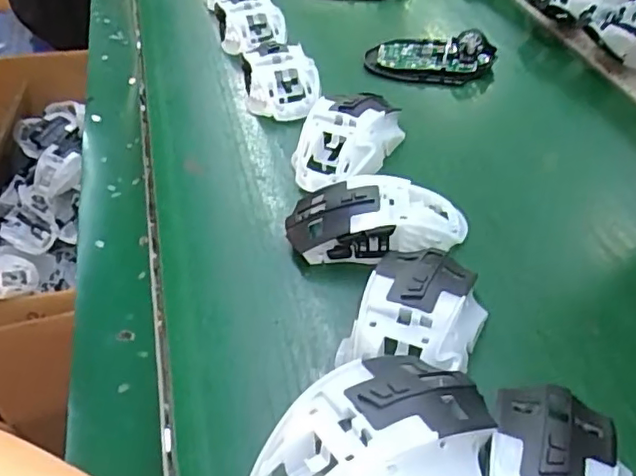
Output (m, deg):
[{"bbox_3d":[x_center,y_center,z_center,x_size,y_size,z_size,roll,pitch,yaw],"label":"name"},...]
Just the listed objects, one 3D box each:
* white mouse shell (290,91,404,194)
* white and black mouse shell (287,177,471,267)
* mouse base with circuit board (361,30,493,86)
[{"bbox_3d":[0.023,-0.079,0.462,0.065,0.039,0.110,25,53,27],"label":"white mouse shell"},{"bbox_3d":[0.038,-0.010,0.391,0.111,0.039,0.054,4,46,10],"label":"white and black mouse shell"},{"bbox_3d":[0.102,-0.166,0.551,0.118,0.032,0.057,5,46,10],"label":"mouse base with circuit board"}]

